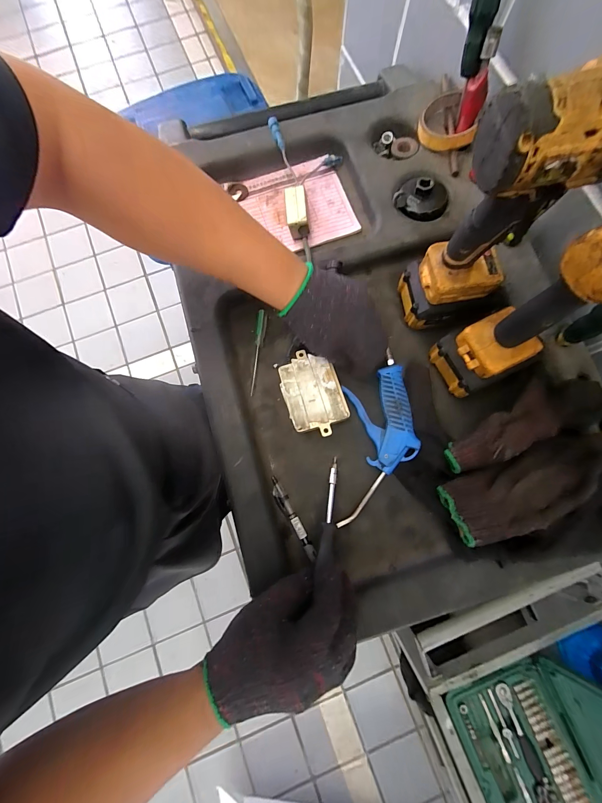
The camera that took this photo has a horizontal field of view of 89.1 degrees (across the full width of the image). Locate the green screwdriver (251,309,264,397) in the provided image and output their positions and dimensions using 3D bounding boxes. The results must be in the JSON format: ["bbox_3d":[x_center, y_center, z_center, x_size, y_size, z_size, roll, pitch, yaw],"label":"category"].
[{"bbox_3d":[-0.060,-0.068,0.419,0.008,0.011,0.118,4,79,1],"label":"green screwdriver"}]

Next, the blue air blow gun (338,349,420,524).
[{"bbox_3d":[0.097,0.045,0.381,0.089,0.019,0.204,0,78,0],"label":"blue air blow gun"}]

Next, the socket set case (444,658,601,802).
[{"bbox_3d":[0.408,0.586,0.440,0.233,0.151,0.302,-24,79,-4],"label":"socket set case"}]

